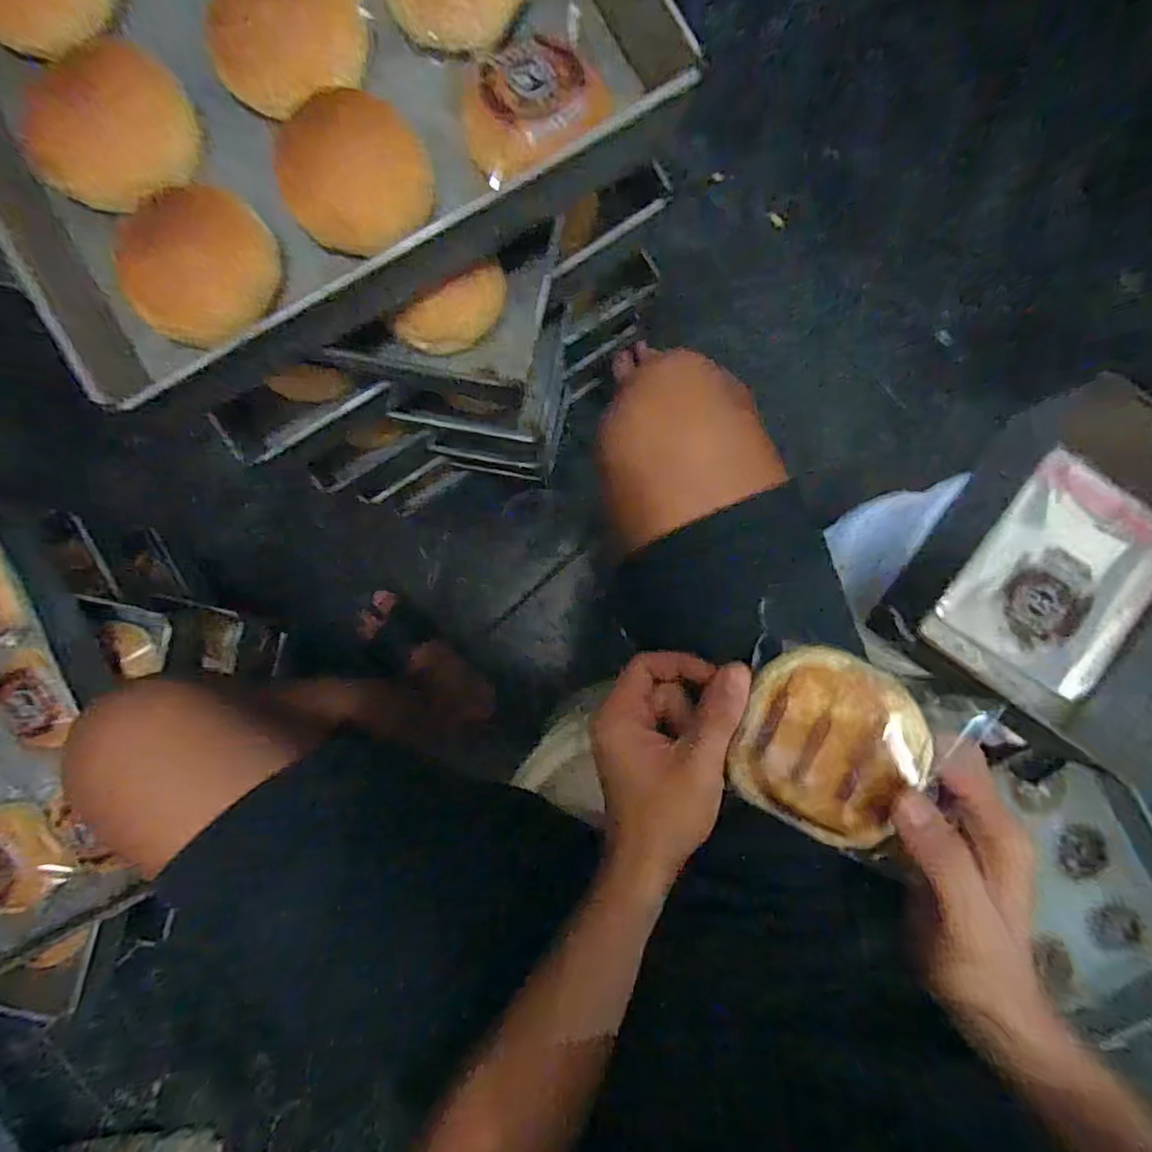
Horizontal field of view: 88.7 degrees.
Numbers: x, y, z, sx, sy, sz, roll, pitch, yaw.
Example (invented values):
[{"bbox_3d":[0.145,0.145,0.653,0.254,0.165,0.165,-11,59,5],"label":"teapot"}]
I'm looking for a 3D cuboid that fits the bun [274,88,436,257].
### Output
[{"bbox_3d":[-0.142,-0.264,0.391,0.092,0.039,0.101,0,89,1],"label":"bun"}]

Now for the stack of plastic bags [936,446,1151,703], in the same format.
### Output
[{"bbox_3d":[0.446,-0.003,0.543,0.145,0.013,0.192,34,89,3],"label":"stack of plastic bags"}]

